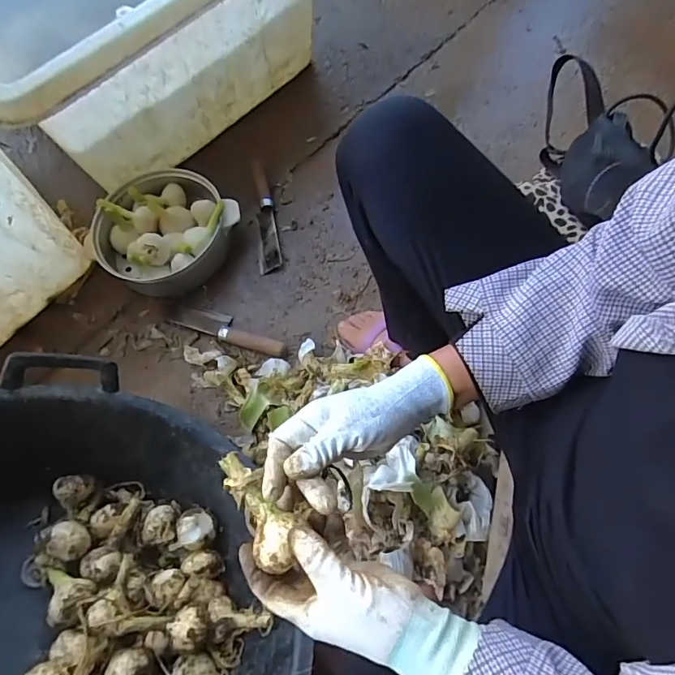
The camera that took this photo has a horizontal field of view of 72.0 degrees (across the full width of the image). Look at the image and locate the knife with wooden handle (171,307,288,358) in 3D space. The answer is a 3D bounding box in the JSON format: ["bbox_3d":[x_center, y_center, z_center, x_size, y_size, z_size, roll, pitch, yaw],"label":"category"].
[{"bbox_3d":[-0.178,-0.013,0.778,0.203,0.019,0.043,19,72,9],"label":"knife with wooden handle"}]

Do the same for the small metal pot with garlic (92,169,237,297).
[{"bbox_3d":[-0.309,-0.190,0.821,0.210,0.085,0.219,-1,70,2],"label":"small metal pot with garlic"}]

